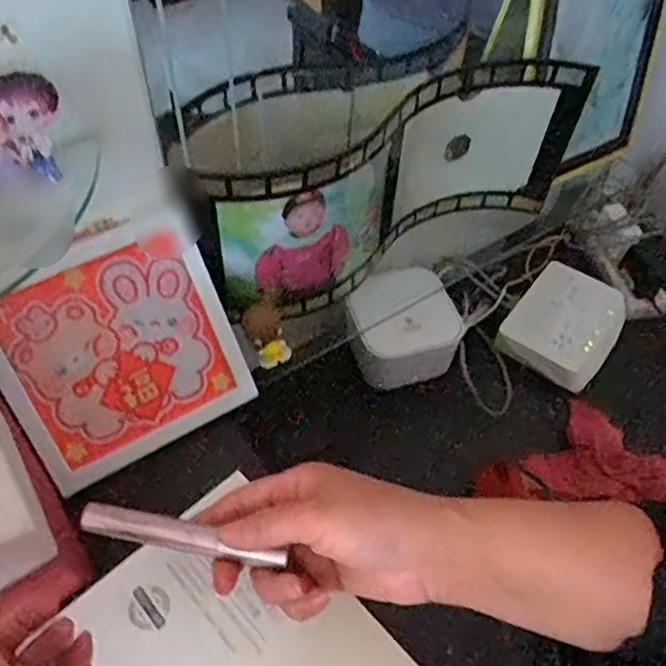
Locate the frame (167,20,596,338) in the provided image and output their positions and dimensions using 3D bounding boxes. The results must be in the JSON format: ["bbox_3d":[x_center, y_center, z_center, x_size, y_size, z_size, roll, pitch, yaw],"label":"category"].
[{"bbox_3d":[0.060,-0.166,0.623,0.410,0.180,0.128,-28,57,-21],"label":"frame"}]

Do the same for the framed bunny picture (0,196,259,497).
[{"bbox_3d":[-0.165,0.013,0.500,0.171,0.177,0.013,-29,21,-20],"label":"framed bunny picture"}]

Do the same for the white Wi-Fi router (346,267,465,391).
[{"bbox_3d":[0.082,-0.011,0.726,0.126,0.092,0.117,0,51,-1],"label":"white Wi-Fi router"}]

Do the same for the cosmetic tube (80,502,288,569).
[{"bbox_3d":[-0.082,0.109,0.346,0.112,0.008,0.015,12,52,6],"label":"cosmetic tube"}]

